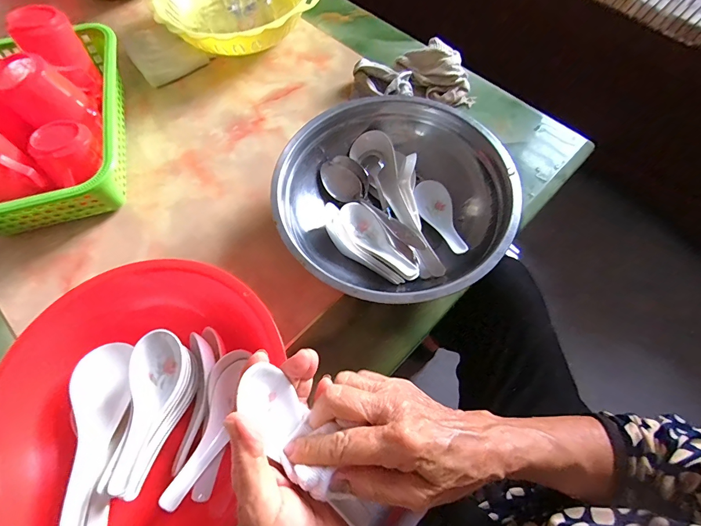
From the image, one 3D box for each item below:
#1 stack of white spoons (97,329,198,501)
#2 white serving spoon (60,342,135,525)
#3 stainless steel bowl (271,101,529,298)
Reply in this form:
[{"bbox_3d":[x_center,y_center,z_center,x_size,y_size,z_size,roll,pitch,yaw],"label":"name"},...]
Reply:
[{"bbox_3d":[-0.175,0.126,0.315,0.053,0.040,0.130,-5,65,-1],"label":"stack of white spoons"},{"bbox_3d":[-0.216,0.162,0.298,0.041,0.029,0.205,-14,49,-5],"label":"white serving spoon"},{"bbox_3d":[0.052,-0.067,0.419,0.243,0.070,0.250,0,65,1],"label":"stainless steel bowl"}]

